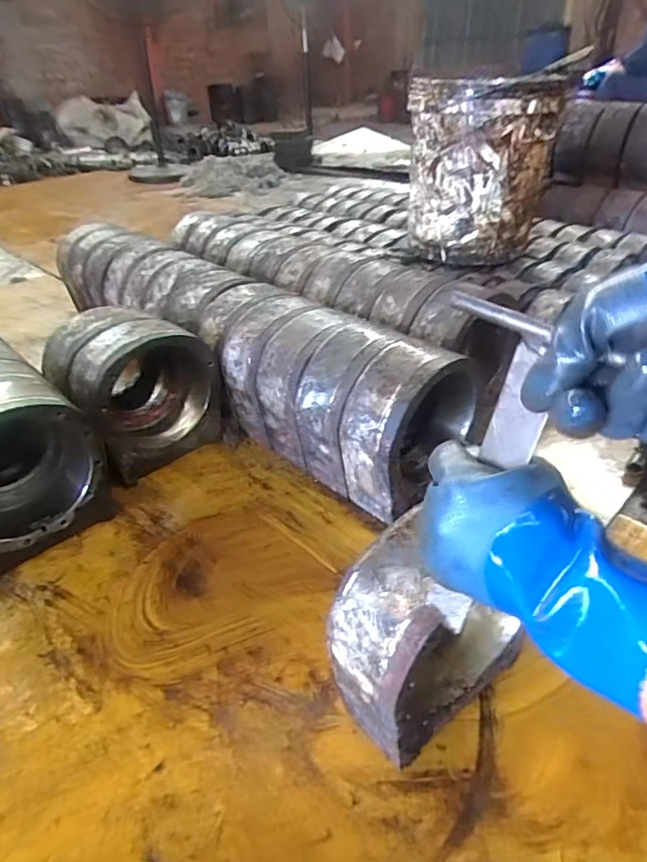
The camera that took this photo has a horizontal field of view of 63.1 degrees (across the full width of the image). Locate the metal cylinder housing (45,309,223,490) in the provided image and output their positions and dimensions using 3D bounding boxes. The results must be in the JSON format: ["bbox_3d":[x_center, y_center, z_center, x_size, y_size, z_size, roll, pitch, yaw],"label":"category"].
[{"bbox_3d":[-0.323,-0.073,0.903,0.224,0.236,0.224,26,43,34],"label":"metal cylinder housing"}]

